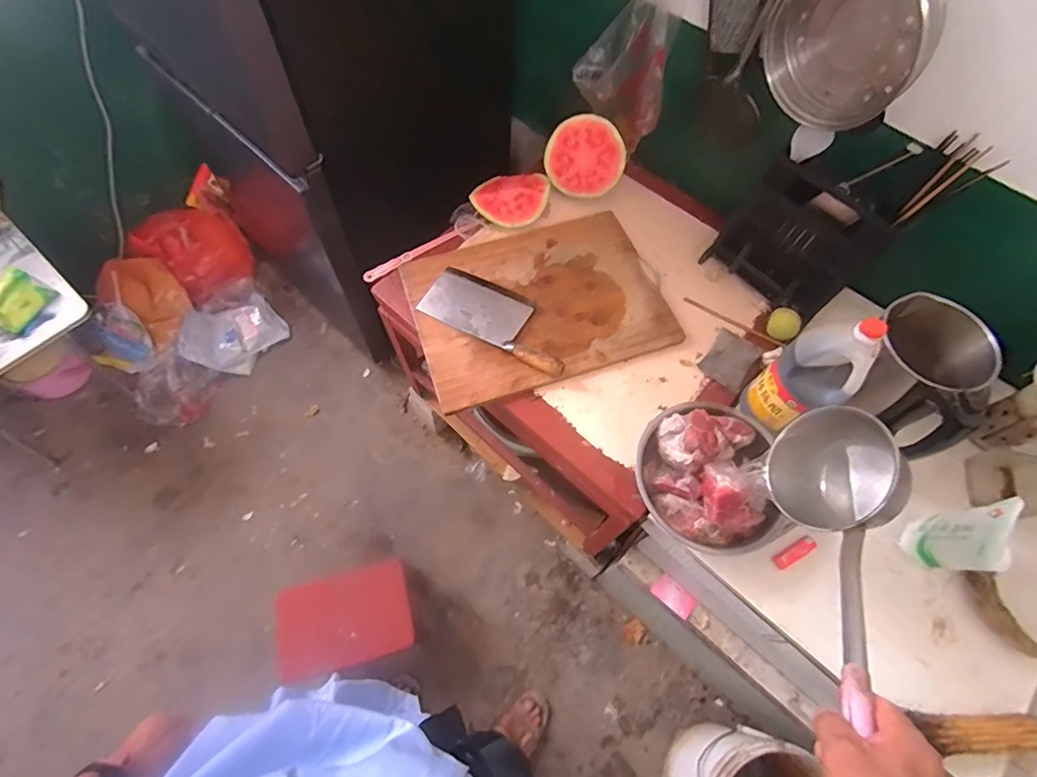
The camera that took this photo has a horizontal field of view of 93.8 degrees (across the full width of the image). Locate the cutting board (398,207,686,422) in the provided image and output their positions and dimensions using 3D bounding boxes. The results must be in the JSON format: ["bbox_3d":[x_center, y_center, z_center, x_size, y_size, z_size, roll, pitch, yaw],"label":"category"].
[{"bbox_3d":[0.042,-0.179,1.000,0.495,0.017,0.368,-17,66,-10],"label":"cutting board"}]

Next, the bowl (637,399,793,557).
[{"bbox_3d":[0.305,0.135,0.785,0.200,0.123,0.228,-1,64,-3],"label":"bowl"}]

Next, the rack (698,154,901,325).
[{"bbox_3d":[0.525,-0.275,0.942,0.122,0.228,0.251,-39,71,-18],"label":"rack"}]

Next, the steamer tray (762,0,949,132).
[{"bbox_3d":[0.491,-0.523,0.730,0.225,0.219,0.076,34,68,14],"label":"steamer tray"}]

